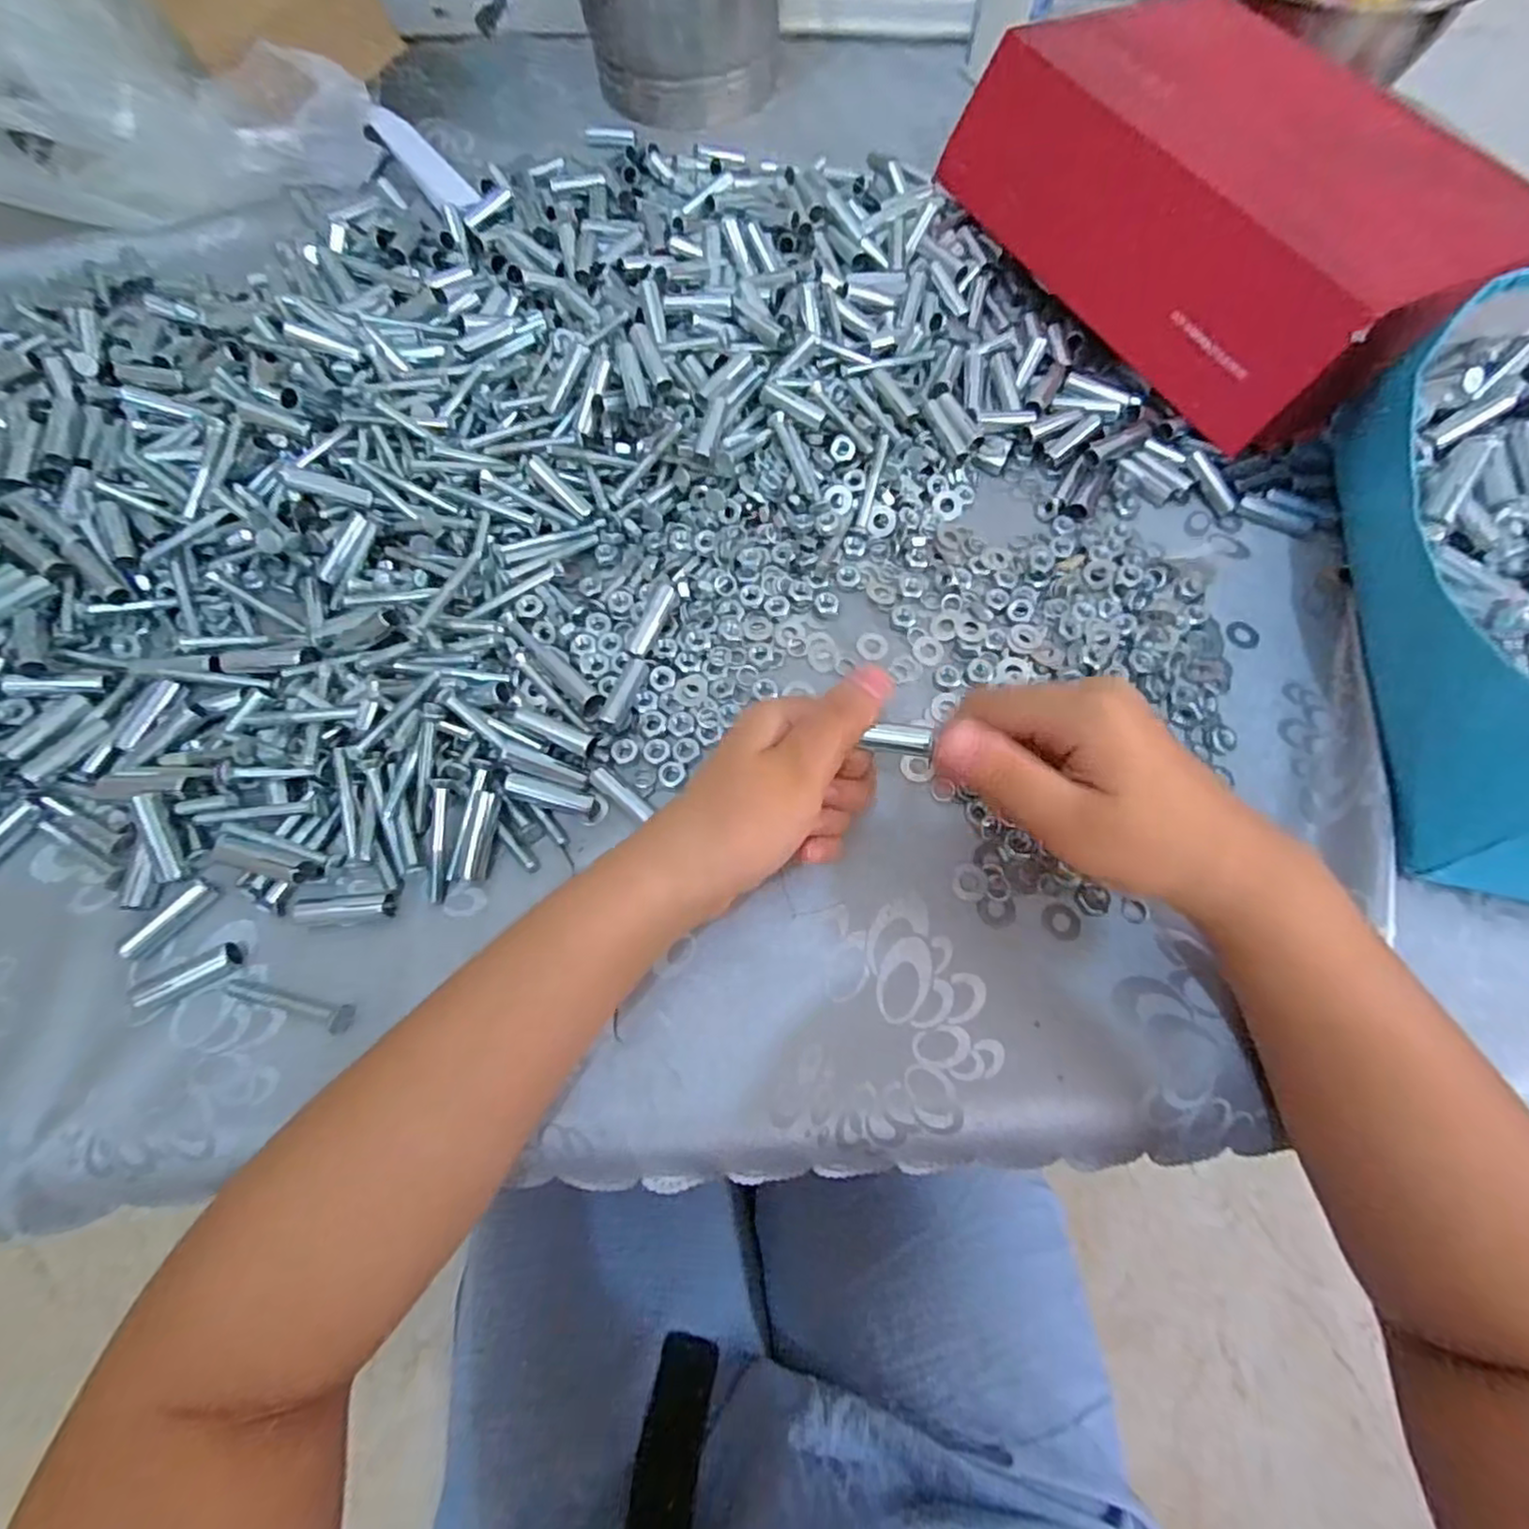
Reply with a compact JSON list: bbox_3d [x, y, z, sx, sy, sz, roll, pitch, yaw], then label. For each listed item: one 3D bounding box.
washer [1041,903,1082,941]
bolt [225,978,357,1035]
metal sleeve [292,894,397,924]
[{"bbox_3d":[0.131,0.069,0.305,0.016,0.004,0.015,0,66,-1],"label":"washer"},{"bbox_3d":[-0.198,0.098,0.289,0.056,0.011,0.010,15,67,6],"label":"bolt"},{"bbox_3d":[-0.184,0.062,0.303,0.042,0.007,0.011,-5,66,-3],"label":"metal sleeve"}]

